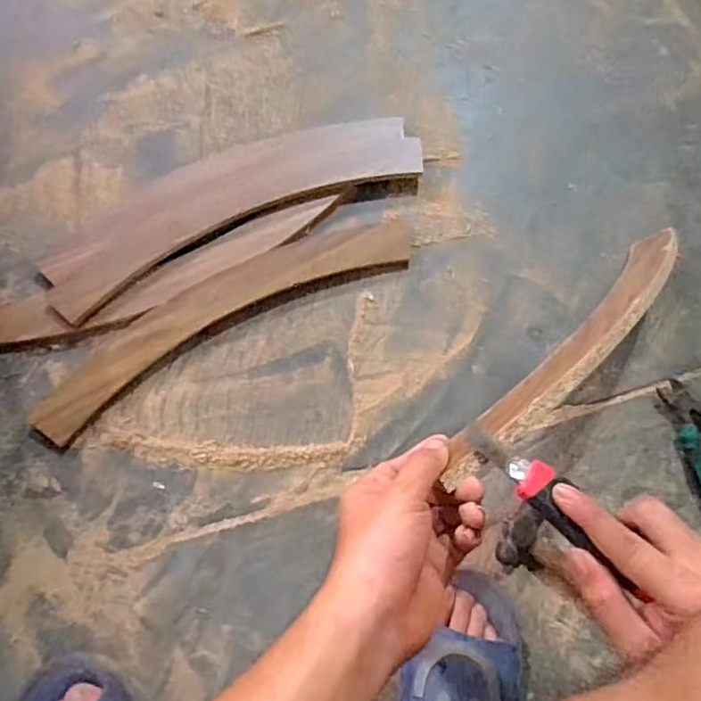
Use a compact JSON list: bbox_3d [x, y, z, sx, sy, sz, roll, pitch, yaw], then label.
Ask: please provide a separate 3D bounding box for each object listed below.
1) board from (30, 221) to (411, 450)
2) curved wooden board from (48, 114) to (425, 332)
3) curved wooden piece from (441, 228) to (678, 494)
[{"bbox_3d":[-0.140,-0.038,0.645,0.439,0.018,0.080,-29,78,-7],"label":"board"},{"bbox_3d":[-0.139,-0.174,0.676,0.434,0.025,0.124,-25,77,-6],"label":"curved wooden board"},{"bbox_3d":[0.204,-0.016,0.498,0.036,0.068,0.404,45,55,10],"label":"curved wooden piece"}]

